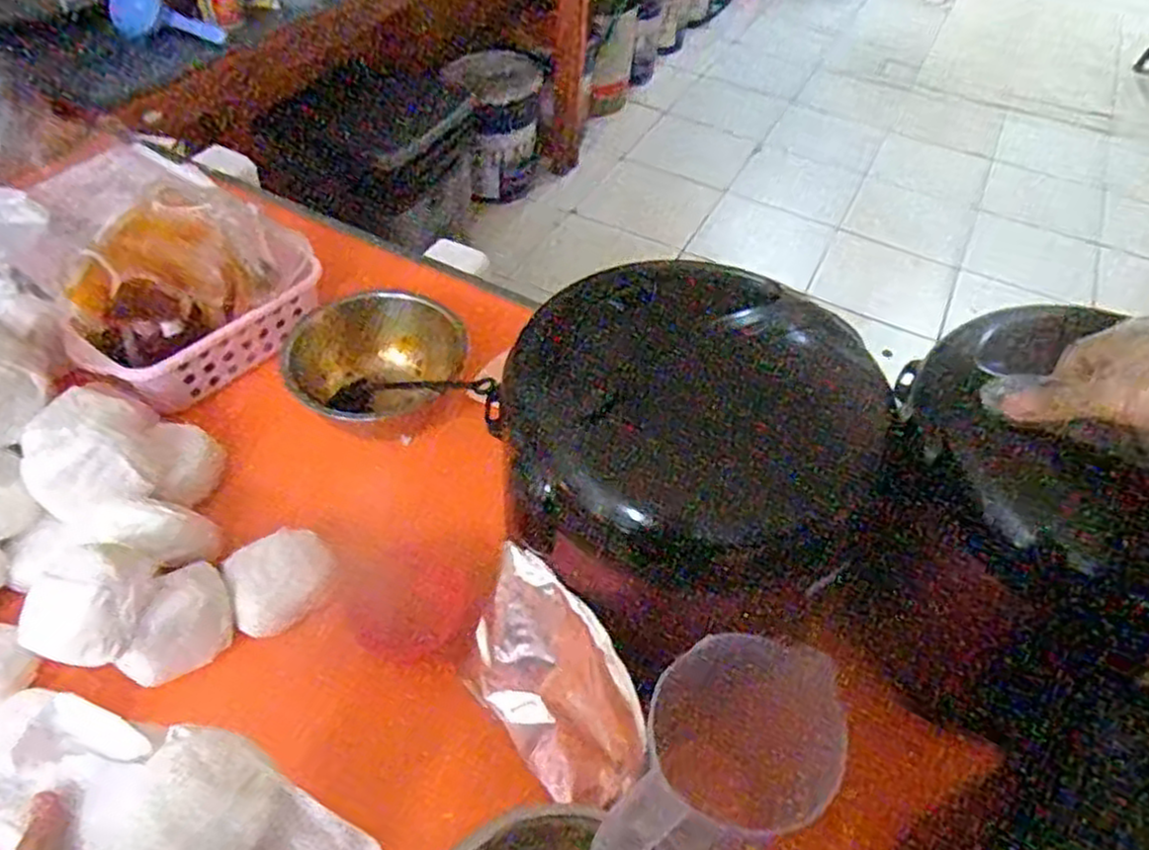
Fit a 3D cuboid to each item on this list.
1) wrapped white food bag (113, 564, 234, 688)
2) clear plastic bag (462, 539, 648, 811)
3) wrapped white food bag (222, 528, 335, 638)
[{"bbox_3d":[-0.302,0.154,0.579,0.056,0.057,0.089,8,49,4],"label":"wrapped white food bag"},{"bbox_3d":[-0.017,0.177,0.511,0.019,0.130,0.158,-16,61,-51],"label":"clear plastic bag"},{"bbox_3d":[-0.247,0.129,0.631,0.086,0.044,0.060,-28,56,-24],"label":"wrapped white food bag"}]

